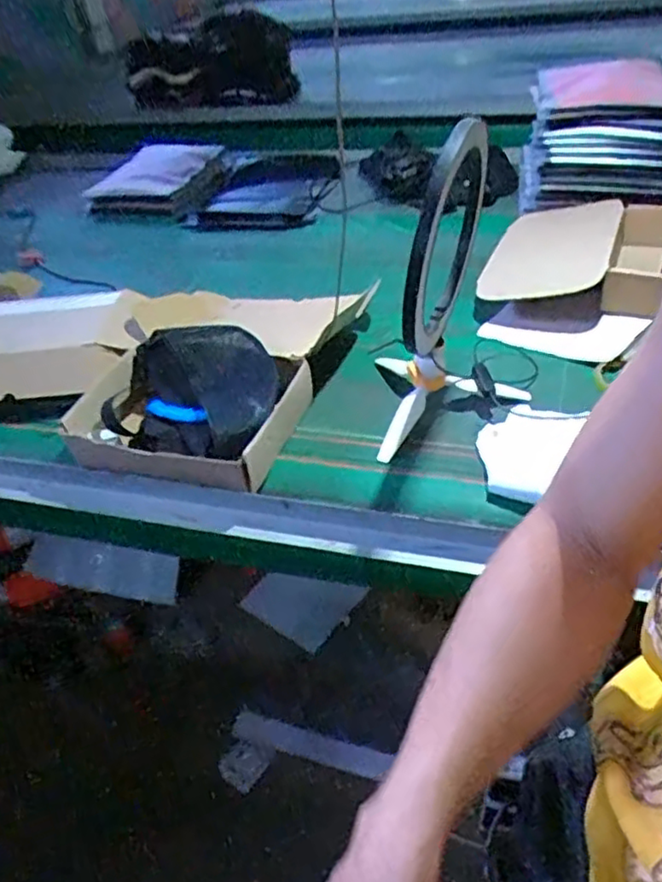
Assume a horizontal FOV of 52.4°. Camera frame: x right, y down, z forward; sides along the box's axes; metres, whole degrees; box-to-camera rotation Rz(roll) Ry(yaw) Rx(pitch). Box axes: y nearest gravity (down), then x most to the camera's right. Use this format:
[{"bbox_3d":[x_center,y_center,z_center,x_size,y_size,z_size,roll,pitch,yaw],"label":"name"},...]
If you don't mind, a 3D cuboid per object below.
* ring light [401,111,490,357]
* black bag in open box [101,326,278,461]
[{"bbox_3d":[0.136,-0.229,0.760,0.028,0.248,0.258,13,43,23],"label":"ring light"},{"bbox_3d":[-0.187,-0.057,0.901,0.233,0.092,0.222,6,41,15],"label":"black bag in open box"}]

